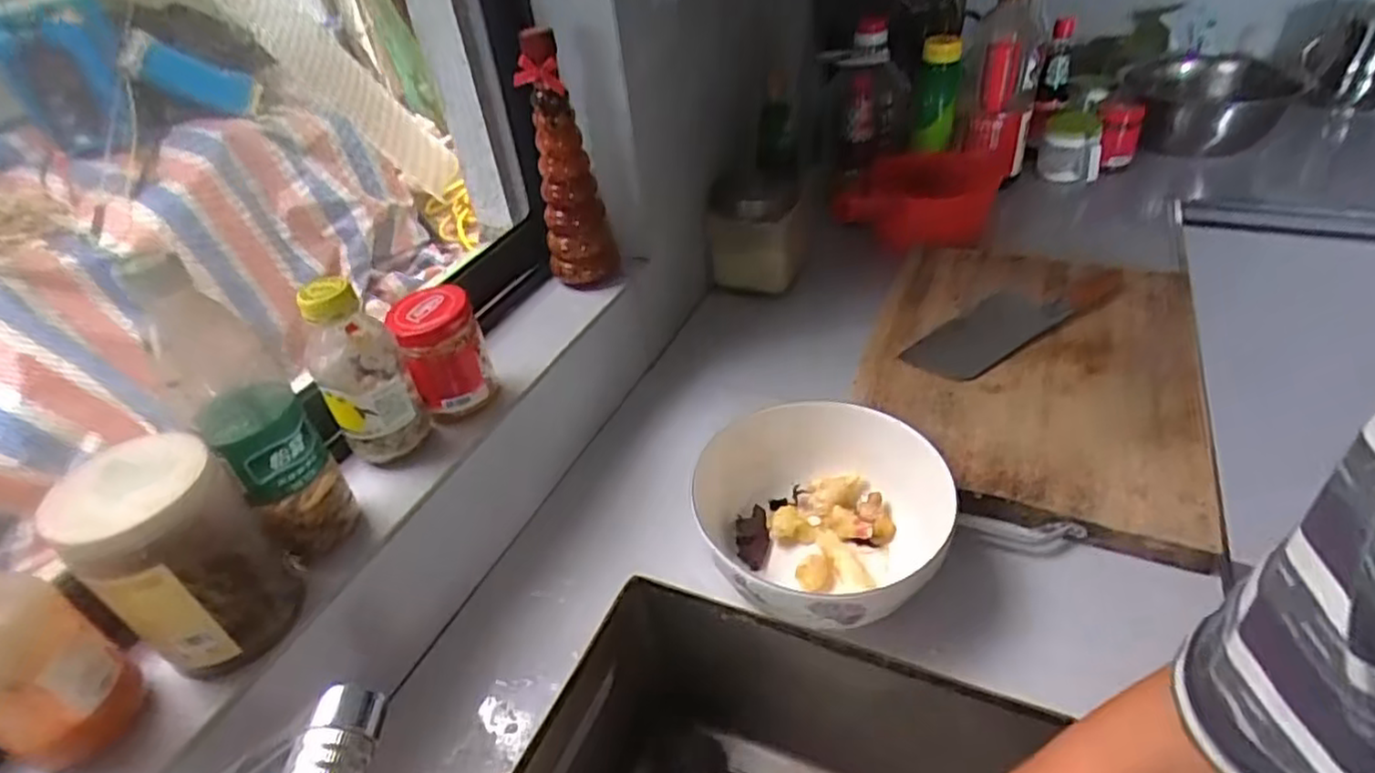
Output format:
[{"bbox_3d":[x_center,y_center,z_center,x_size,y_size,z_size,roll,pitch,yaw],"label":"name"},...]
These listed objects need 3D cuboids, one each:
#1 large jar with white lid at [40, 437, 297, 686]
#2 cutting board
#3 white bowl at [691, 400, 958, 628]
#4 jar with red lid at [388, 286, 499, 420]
[{"bbox_3d":[-0.298,0.100,0.419,0.084,0.126,0.072,-34,46,-30],"label":"large jar with white lid"},{"bbox_3d":[0.369,-0.033,0.773,0.313,0.025,0.468,12,42,22],"label":"cutting board"},{"bbox_3d":[0.113,0.113,0.584,0.182,0.089,0.197,-4,39,3],"label":"white bowl"},{"bbox_3d":[-0.203,-0.029,0.590,0.064,0.102,0.059,-4,39,3],"label":"jar with red lid"}]

